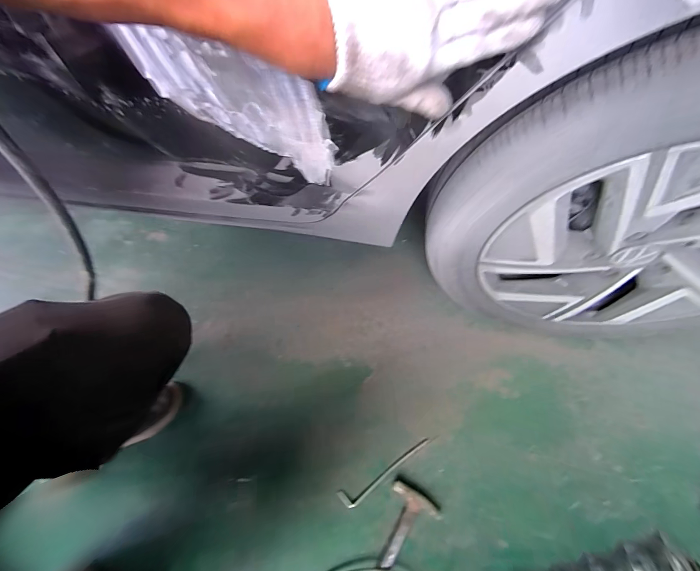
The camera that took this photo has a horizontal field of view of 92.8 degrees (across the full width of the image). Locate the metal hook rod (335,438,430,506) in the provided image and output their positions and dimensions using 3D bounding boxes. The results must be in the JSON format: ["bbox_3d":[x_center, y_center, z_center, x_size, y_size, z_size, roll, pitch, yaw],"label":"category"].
[{"bbox_3d":[0.077,0.378,0.672,0.212,0.011,0.033,-27,66,-11],"label":"metal hook rod"}]

